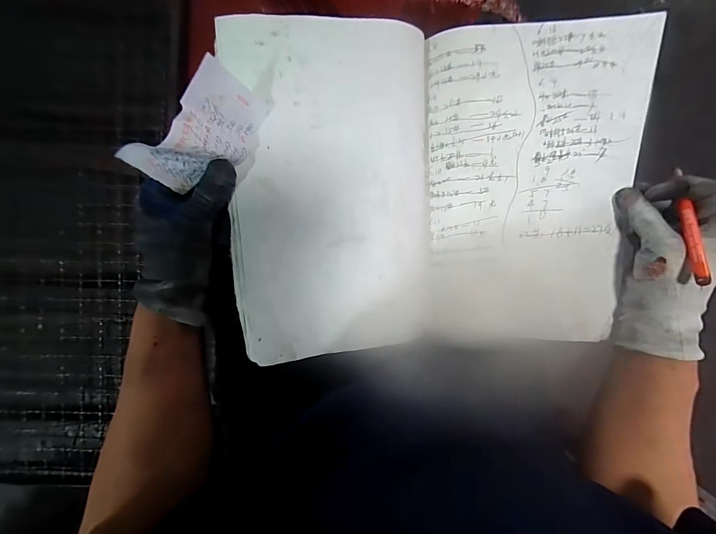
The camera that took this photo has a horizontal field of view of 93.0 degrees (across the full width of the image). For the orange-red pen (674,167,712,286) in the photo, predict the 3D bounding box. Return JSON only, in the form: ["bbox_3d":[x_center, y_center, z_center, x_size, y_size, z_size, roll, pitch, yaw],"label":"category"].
[{"bbox_3d":[0.281,-0.040,0.289,0.006,0.008,0.120,18,62,1],"label":"orange-red pen"}]

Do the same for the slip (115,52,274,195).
[{"bbox_3d":[-0.117,-0.097,0.256,0.100,0.067,0.025,-46,66,1],"label":"slip"}]

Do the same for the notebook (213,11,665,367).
[{"bbox_3d":[0.074,-0.071,0.312,0.357,0.070,0.289,-3,90,1],"label":"notebook"}]

